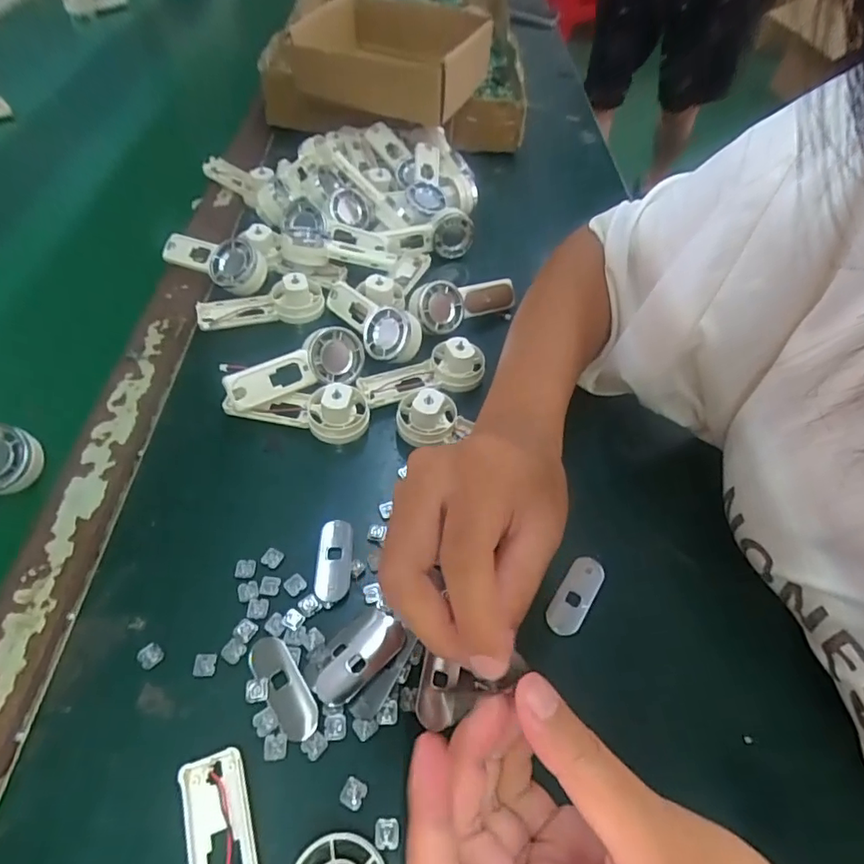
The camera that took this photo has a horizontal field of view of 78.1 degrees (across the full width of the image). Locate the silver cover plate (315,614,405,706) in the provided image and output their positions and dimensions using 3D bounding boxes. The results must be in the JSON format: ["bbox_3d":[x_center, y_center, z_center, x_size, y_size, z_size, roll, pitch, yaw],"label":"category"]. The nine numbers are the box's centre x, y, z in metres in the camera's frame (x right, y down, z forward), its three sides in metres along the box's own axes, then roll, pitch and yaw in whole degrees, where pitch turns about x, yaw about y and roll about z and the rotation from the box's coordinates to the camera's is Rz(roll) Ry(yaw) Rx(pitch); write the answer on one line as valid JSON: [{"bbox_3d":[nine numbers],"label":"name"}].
[{"bbox_3d":[-0.035,0.112,0.264,0.049,0.004,0.020,-35,63,-28],"label":"silver cover plate"}]

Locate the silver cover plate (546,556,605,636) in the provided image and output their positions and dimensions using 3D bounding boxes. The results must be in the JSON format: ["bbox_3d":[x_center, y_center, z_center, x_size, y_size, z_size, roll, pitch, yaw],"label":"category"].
[{"bbox_3d":[0.080,0.091,0.297,0.018,0.004,0.049,31,63,19],"label":"silver cover plate"}]

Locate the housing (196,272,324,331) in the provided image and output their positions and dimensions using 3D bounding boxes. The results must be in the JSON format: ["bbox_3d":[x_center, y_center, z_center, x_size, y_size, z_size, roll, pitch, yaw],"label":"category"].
[{"bbox_3d":[-0.130,-0.100,0.404,0.092,0.032,0.029,-12,54,-15],"label":"housing"}]

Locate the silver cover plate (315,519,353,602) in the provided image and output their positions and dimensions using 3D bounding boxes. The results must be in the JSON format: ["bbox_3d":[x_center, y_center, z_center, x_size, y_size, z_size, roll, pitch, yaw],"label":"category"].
[{"bbox_3d":[-0.054,0.071,0.297,0.018,0.004,0.048,2,52,-4],"label":"silver cover plate"}]

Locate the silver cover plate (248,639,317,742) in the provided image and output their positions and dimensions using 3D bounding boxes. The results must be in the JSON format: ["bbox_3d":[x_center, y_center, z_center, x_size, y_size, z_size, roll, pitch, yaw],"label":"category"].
[{"bbox_3d":[-0.071,0.121,0.254,0.018,0.004,0.049,-29,60,-25],"label":"silver cover plate"}]

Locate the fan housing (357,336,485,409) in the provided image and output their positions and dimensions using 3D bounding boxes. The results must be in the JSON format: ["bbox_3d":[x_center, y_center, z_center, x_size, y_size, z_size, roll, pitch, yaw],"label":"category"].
[{"bbox_3d":[-0.006,-0.045,0.374,0.089,0.028,0.034,-11,54,-14],"label":"fan housing"}]

